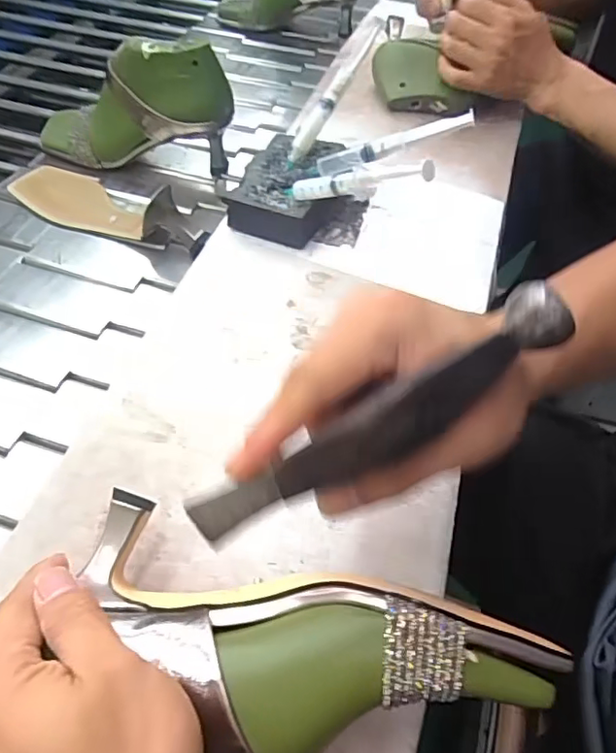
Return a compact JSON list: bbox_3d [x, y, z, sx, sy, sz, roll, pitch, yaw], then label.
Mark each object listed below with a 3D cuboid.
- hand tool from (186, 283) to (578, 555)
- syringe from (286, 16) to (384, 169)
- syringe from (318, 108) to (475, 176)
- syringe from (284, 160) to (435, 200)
[{"bbox_3d":[0.026,0.018,0.212,0.170,0.036,0.033,-32,56,4],"label":"hand tool"},{"bbox_3d":[0.023,-0.261,0.515,0.016,0.015,0.150,39,101,25],"label":"syringe"},{"bbox_3d":[0.073,-0.202,0.481,0.135,0.016,0.011,-11,48,21],"label":"syringe"},{"bbox_3d":[0.030,-0.154,0.442,0.154,0.017,0.011,10,43,48],"label":"syringe"}]

